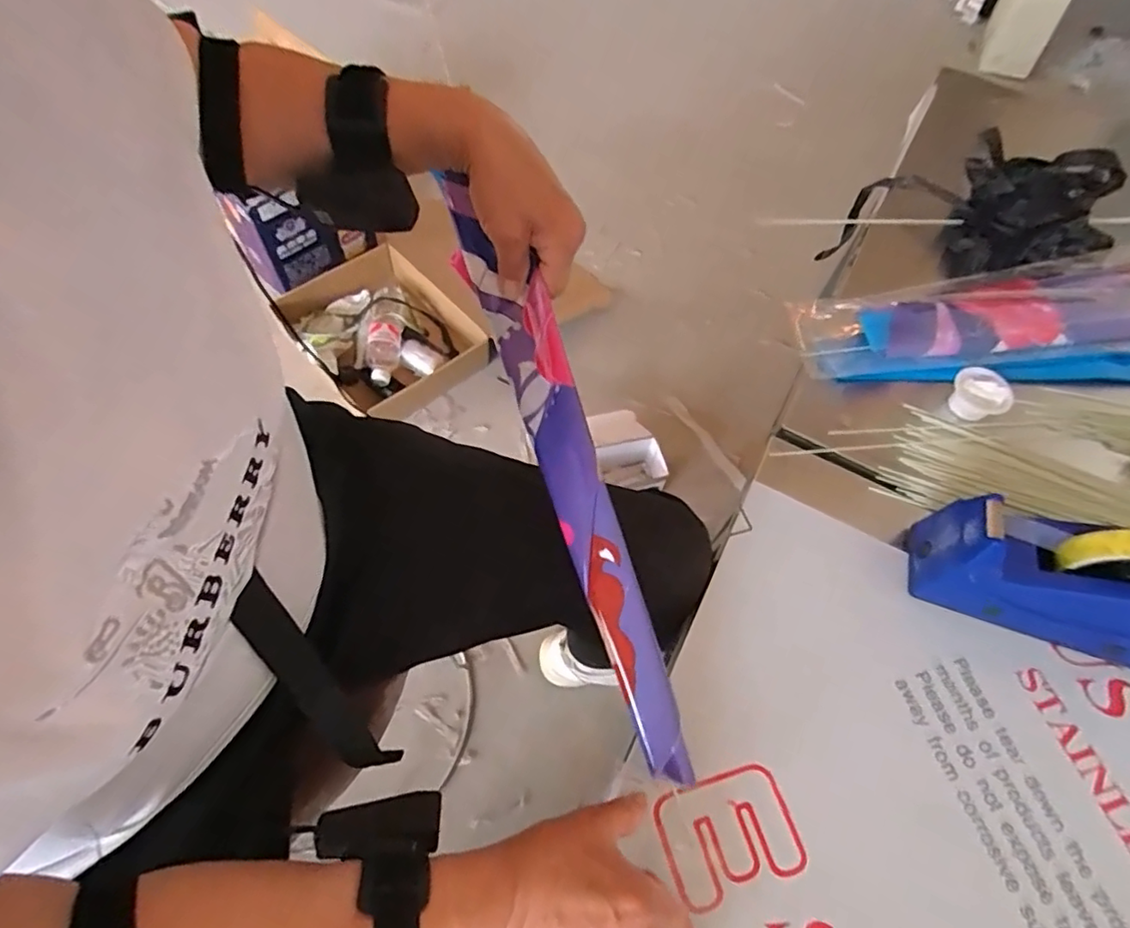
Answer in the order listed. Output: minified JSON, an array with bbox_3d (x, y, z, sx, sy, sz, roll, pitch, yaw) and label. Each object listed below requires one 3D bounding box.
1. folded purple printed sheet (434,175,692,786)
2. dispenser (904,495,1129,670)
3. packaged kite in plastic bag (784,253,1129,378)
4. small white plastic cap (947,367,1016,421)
[{"bbox_3d":[0.005,0.006,0.410,0.043,0.031,0.432,-19,86,-14],"label":"folded purple printed sheet"},{"bbox_3d":[0.391,0.088,0.438,0.205,0.114,0.068,18,60,7],"label":"dispenser"},{"bbox_3d":[0.549,-0.168,0.633,0.629,0.035,0.137,-10,66,-10],"label":"packaged kite in plastic bag"},{"bbox_3d":[0.410,-0.069,0.575,0.043,0.034,0.050,-20,63,-14],"label":"small white plastic cap"}]

